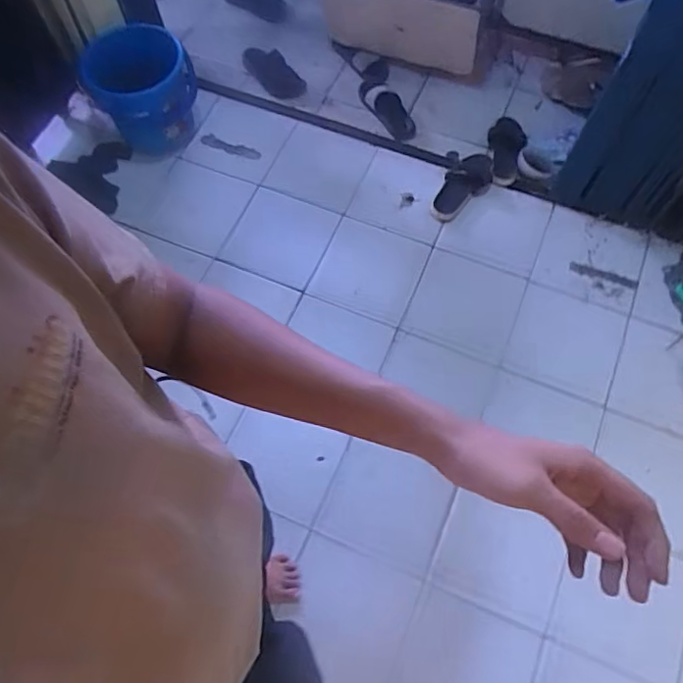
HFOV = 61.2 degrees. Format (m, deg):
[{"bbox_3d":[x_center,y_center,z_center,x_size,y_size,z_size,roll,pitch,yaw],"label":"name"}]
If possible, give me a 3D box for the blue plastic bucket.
[{"bbox_3d":[-0.600,-0.744,1.716,0.310,0.233,0.294,0,67,1],"label":"blue plastic bucket"}]

